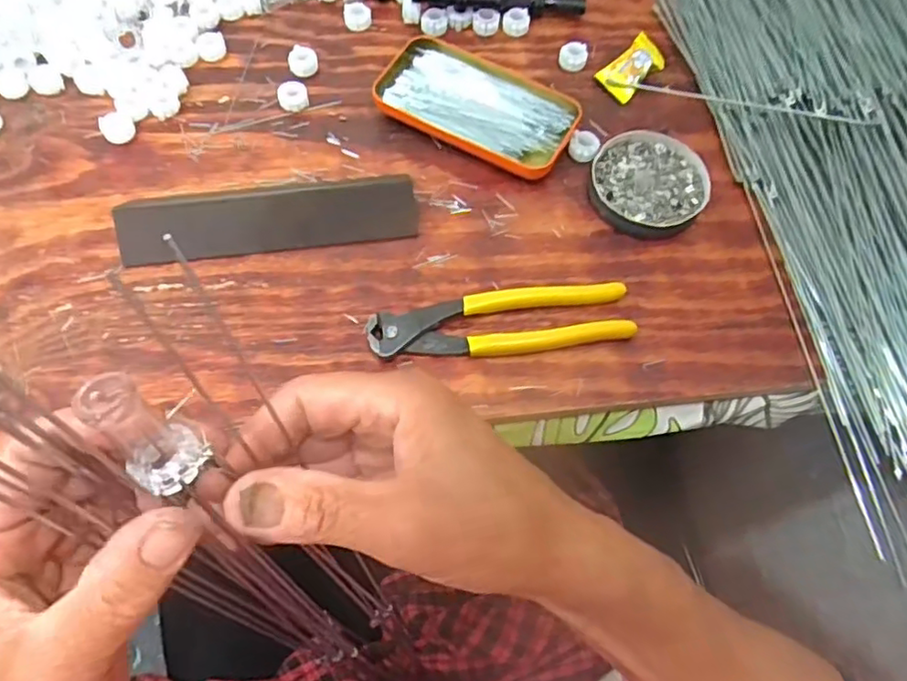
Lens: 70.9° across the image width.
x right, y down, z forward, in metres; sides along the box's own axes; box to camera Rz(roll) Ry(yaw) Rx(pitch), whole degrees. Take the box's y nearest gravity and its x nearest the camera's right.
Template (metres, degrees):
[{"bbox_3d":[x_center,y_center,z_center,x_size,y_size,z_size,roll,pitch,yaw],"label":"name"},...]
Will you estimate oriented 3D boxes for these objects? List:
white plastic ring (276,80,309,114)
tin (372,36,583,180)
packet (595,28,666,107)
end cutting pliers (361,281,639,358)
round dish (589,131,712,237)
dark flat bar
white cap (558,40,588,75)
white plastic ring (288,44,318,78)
[{"bbox_3d":[-0.121,-0.183,0.479,0.021,0.011,0.020,1,65,-2],"label":"white plastic ring"},{"bbox_3d":[0.018,-0.172,0.471,0.143,0.014,0.072,28,67,10],"label":"tin"},{"bbox_3d":[0.141,-0.214,0.500,0.051,0.014,0.033,-38,72,-18],"label":"packet"},{"bbox_3d":[0.030,-0.012,0.407,0.165,0.015,0.045,-5,66,-4],"label":"end cutting pliers"},{"bbox_3d":[0.138,-0.112,0.454,0.080,0.012,0.082,1,65,-2],"label":"round dish"},{"bbox_3d":[-0.122,-0.081,0.427,0.193,0.028,0.040,-8,66,-6],"label":"dark flat bar"},{"bbox_3d":[0.095,-0.225,0.506,0.023,0.012,0.023,1,65,-2],"label":"white cap"},{"bbox_3d":[-0.117,-0.217,0.495,0.022,0.008,0.027,-11,66,-7],"label":"white plastic ring"}]

